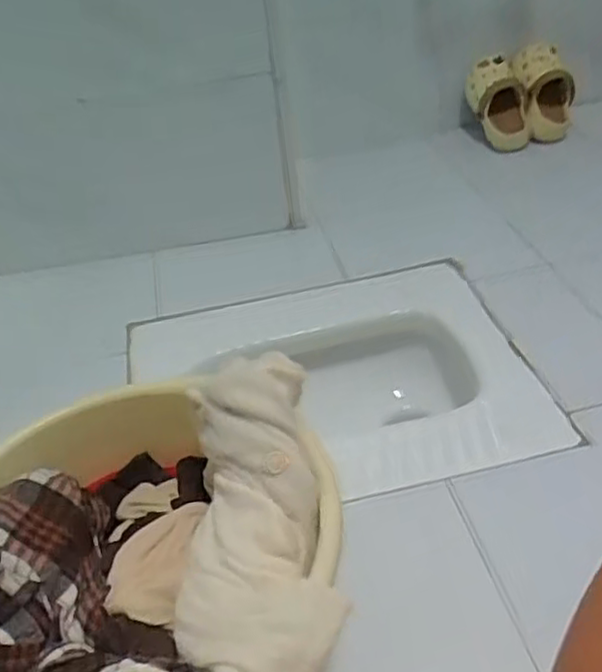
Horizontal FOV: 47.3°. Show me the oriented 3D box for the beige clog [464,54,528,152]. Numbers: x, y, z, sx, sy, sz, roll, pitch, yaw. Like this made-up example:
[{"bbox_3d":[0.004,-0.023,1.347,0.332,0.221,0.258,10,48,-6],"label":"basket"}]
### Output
[{"bbox_3d":[0.404,-0.481,1.406,0.077,0.104,0.193,-14,68,-8],"label":"beige clog"}]

